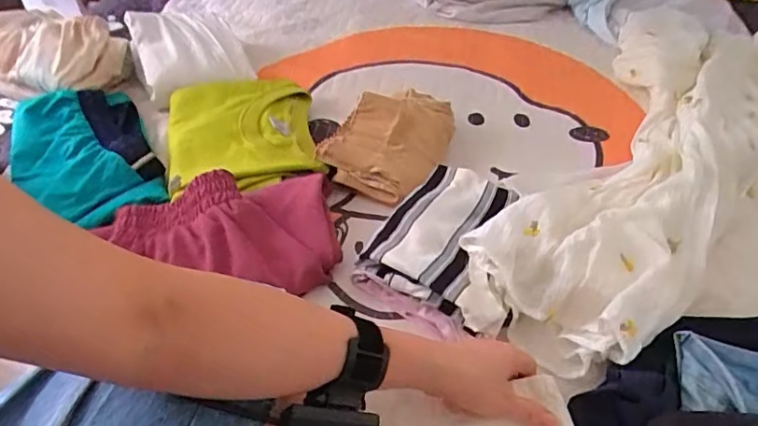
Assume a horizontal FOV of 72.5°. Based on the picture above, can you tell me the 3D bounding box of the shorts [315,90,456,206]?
[{"bbox_3d":[0.018,-0.098,0.698,0.149,0.053,0.182,24,50,19],"label":"shorts"}]

